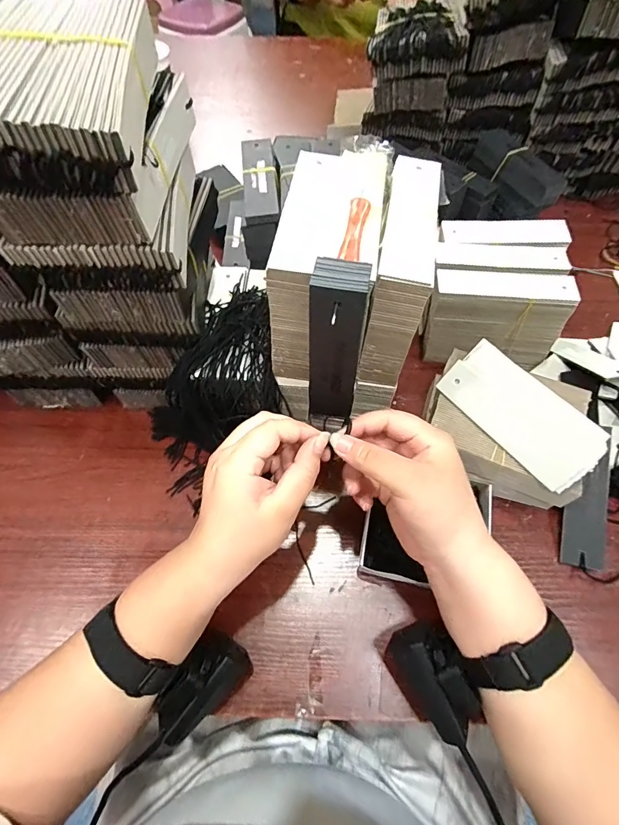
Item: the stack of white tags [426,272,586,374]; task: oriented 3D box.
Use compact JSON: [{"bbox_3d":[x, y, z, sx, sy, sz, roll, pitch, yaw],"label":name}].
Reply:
[{"bbox_3d":[0.188,-0.092,0.431,0.134,0.113,0.046,7,61,6],"label":"stack of white tags"}]

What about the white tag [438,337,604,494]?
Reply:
[{"bbox_3d":[0.178,-0.001,0.344,0.060,0.011,0.129,-43,69,2],"label":"white tag"}]

